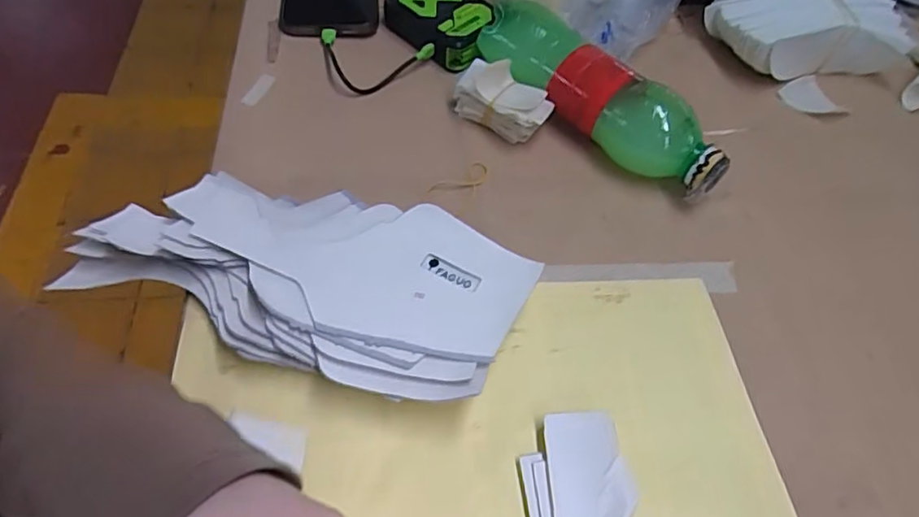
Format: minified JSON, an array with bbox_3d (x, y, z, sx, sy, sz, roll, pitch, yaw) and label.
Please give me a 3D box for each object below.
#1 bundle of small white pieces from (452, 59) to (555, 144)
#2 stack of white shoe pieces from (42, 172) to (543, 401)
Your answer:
[{"bbox_3d":[0.033,-0.117,0.445,0.068,0.048,0.035,32,58,17],"label":"bundle of small white pieces"},{"bbox_3d":[-0.093,0.008,0.346,0.249,0.038,0.109,17,55,7],"label":"stack of white shoe pieces"}]

